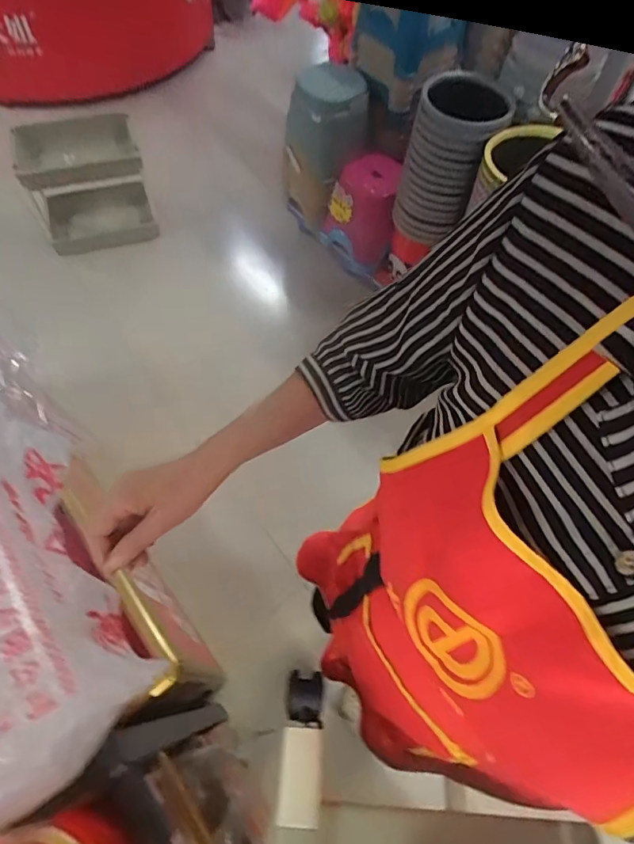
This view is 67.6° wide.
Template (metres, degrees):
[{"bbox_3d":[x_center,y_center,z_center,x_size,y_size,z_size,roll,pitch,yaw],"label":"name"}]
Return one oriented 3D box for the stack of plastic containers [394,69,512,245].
[{"bbox_3d":[0.389,-0.784,1.412,0.227,0.364,0.278,24,62,11],"label":"stack of plastic containers"}]

